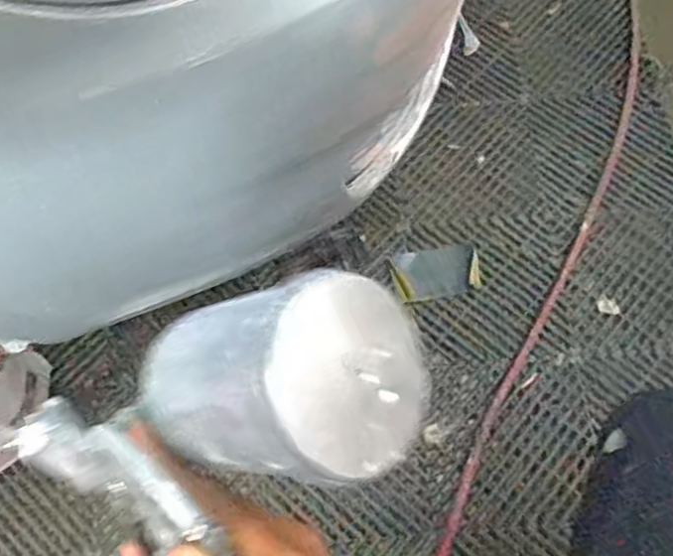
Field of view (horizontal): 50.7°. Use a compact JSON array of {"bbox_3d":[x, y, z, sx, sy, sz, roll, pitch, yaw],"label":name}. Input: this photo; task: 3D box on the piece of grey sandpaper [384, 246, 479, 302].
[{"bbox_3d":[0.132,-0.008,0.955,0.120,0.012,0.070,-8,66,-2],"label":"piece of grey sandpaper"}]

